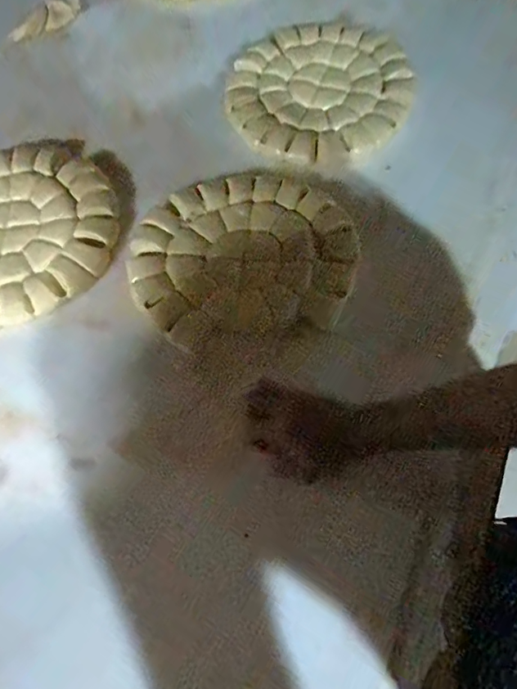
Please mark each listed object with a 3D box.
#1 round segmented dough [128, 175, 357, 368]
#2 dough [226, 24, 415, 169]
[{"bbox_3d":[-0.020,-0.113,0.583,0.272,0.015,0.272,0,69,1],"label":"round segmented dough"},{"bbox_3d":[0.081,-0.388,0.675,0.249,0.037,0.261,0,69,1],"label":"dough"}]

